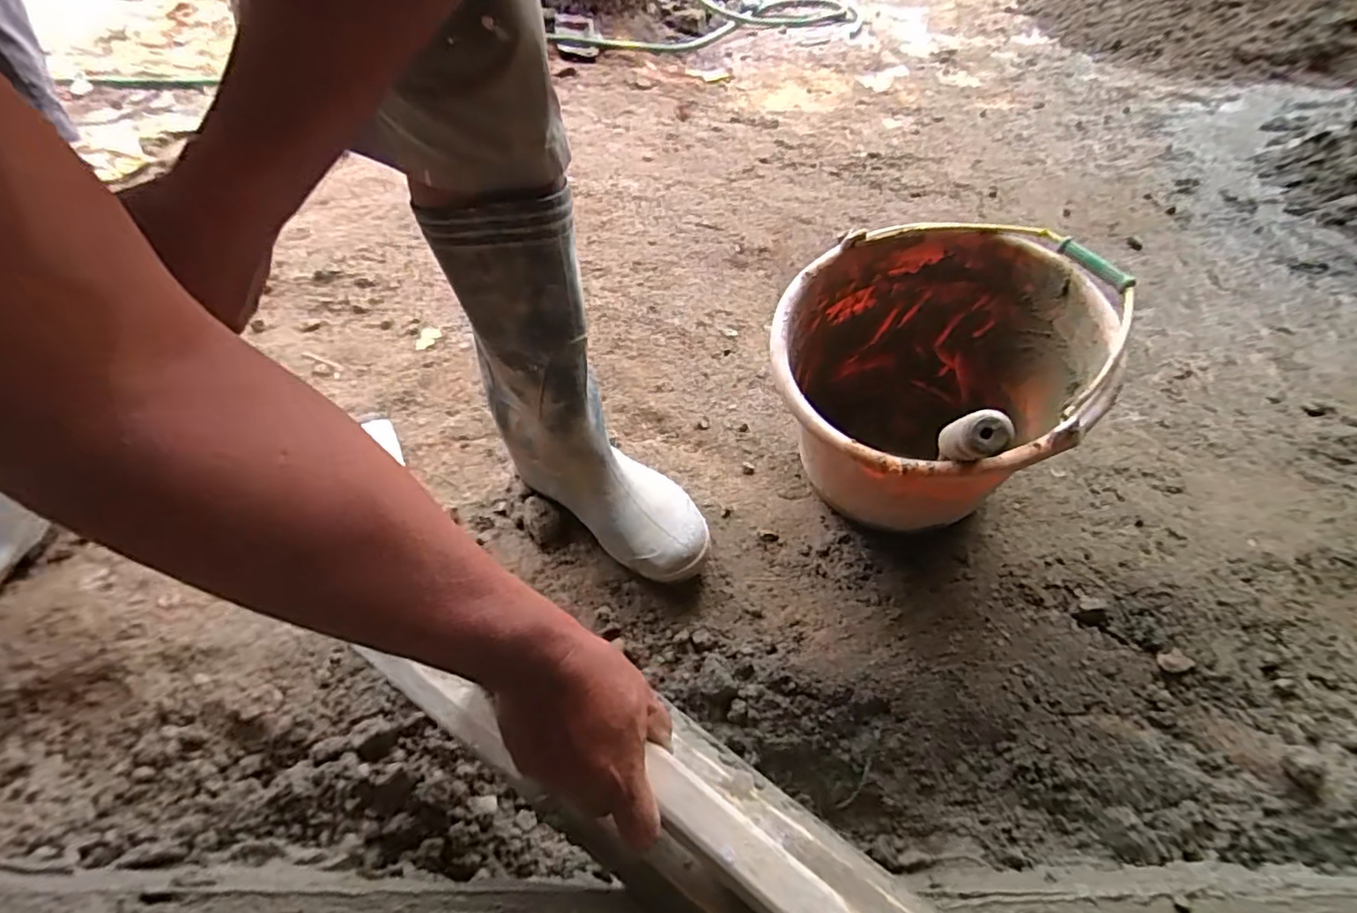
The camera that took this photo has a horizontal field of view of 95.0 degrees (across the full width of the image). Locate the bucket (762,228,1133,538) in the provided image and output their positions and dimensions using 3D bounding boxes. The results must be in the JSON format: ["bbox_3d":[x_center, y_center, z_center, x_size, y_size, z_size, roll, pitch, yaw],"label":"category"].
[{"bbox_3d":[0.236,-0.055,0.629,0.315,0.262,0.271,-36,58,-29],"label":"bucket"}]

